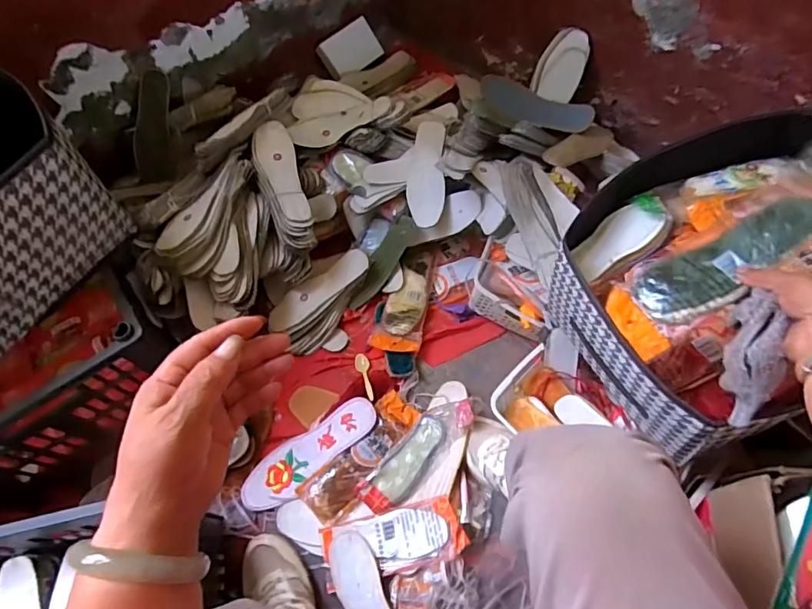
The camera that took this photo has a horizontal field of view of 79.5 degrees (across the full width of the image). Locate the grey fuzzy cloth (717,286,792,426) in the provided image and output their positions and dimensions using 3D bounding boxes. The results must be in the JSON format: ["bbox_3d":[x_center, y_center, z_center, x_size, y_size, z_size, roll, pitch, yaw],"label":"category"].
[{"bbox_3d":[0.316,0.055,0.454,0.040,0.047,0.127,1,101,2],"label":"grey fuzzy cloth"}]

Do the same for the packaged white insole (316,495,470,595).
[{"bbox_3d":[-0.020,0.350,0.723,0.208,0.014,0.083,-13,60,-6],"label":"packaged white insole"}]

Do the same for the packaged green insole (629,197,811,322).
[{"bbox_3d":[0.328,-0.047,0.496,0.191,0.023,0.076,-31,62,9],"label":"packaged green insole"}]

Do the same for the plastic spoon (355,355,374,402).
[{"bbox_3d":[-0.071,0.126,0.857,0.025,0.008,0.103,-13,42,-6],"label":"plastic spoon"}]

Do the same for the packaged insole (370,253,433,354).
[{"bbox_3d":[0.000,-0.015,0.916,0.084,0.028,0.216,10,61,7],"label":"packaged insole"}]

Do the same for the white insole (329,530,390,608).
[{"bbox_3d":[-0.057,0.418,0.695,0.062,0.021,0.181,-23,62,-11],"label":"white insole"}]

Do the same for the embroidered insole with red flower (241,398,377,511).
[{"bbox_3d":[-0.156,0.244,0.801,0.244,0.015,0.088,-32,55,-4],"label":"embroidered insole with red flower"}]

